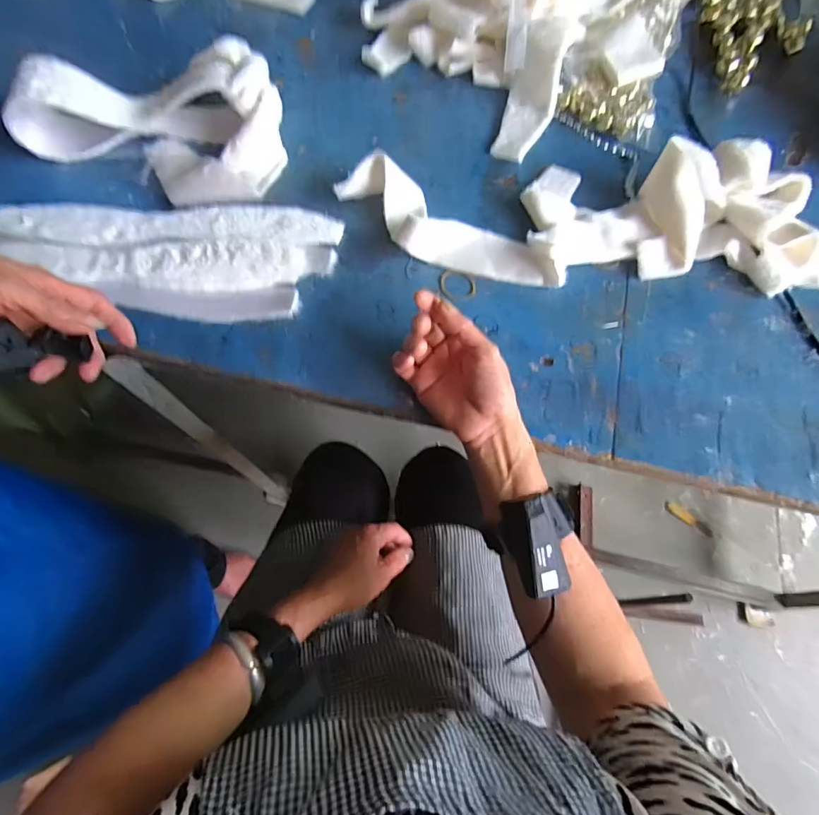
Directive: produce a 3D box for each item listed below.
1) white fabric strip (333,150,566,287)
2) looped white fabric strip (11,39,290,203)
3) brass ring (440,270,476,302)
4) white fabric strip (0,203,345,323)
[{"bbox_3d":[0.038,-0.179,0.481,0.240,0.042,0.081,25,69,11],"label":"white fabric strip"},{"bbox_3d":[-0.271,-0.322,0.528,0.264,0.074,0.172,15,68,7],"label":"looped white fabric strip"},{"bbox_3d":[0.048,-0.120,0.476,0.035,0.005,0.035,-1,67,1],"label":"brass ring"},{"bbox_3d":[-0.252,-0.153,0.481,0.350,0.022,0.129,3,67,2],"label":"white fabric strip"}]

